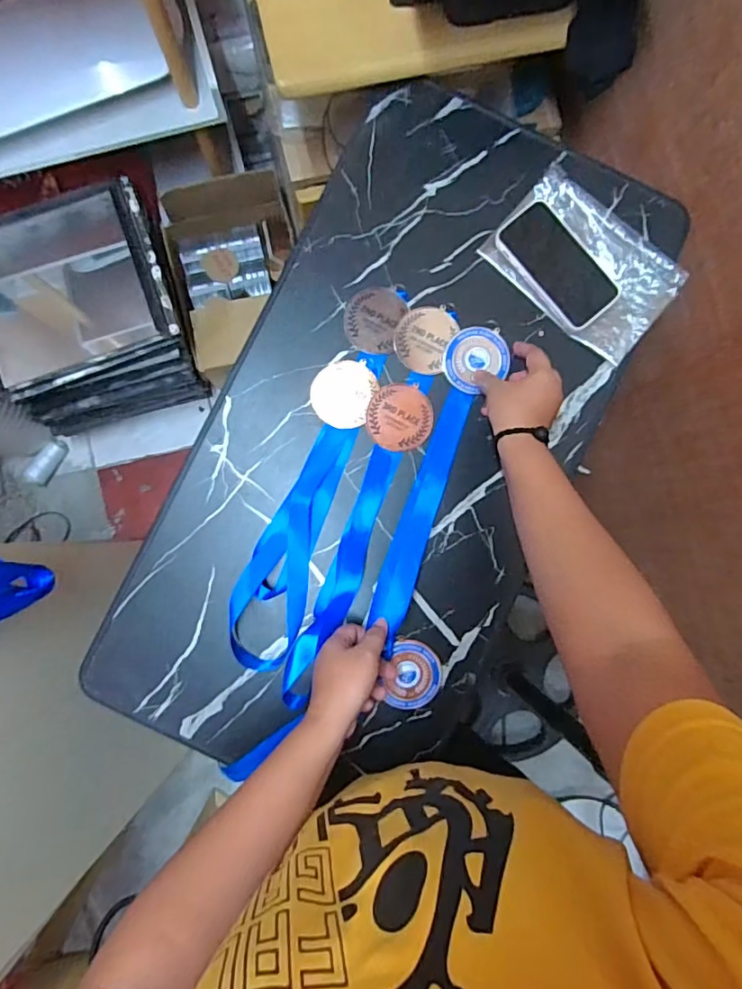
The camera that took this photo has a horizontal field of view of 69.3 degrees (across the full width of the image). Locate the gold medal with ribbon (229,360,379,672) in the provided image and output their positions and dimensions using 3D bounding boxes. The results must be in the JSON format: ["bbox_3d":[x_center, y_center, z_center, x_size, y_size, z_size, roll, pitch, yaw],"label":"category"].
[{"bbox_3d":[-0.077,0.015,0.587,0.075,0.024,0.341,18,87,0],"label":"gold medal with ribbon"}]

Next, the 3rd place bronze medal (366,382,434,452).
[{"bbox_3d":[0.032,-0.086,0.593,0.071,0.004,0.073,-2,87,-2],"label":"3rd place bronze medal"}]

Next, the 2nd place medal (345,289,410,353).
[{"bbox_3d":[0.003,-0.195,0.597,0.063,0.006,0.070,22,87,0],"label":"2nd place medal"}]

